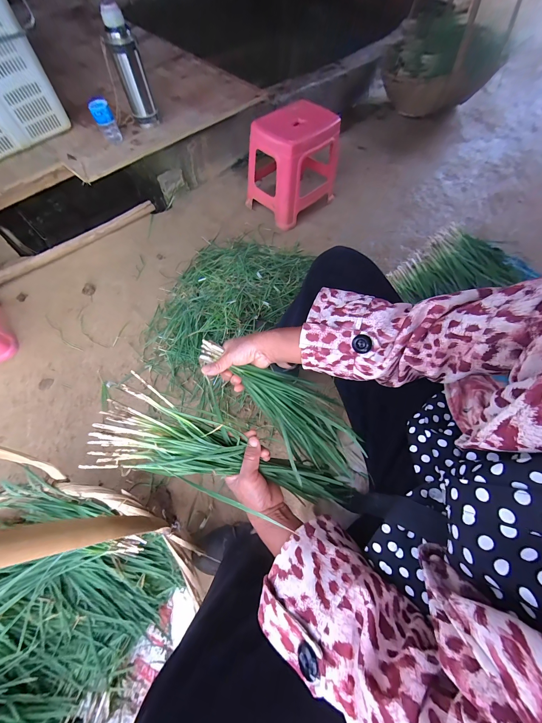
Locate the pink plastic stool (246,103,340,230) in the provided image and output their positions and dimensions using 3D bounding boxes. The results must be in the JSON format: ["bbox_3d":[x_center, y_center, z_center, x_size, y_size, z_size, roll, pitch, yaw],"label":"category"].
[{"bbox_3d":[0.108,-0.847,1.096,0.282,0.326,0.372,43,69,14],"label":"pink plastic stool"}]

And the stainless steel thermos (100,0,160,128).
[{"bbox_3d":[-0.497,-1.041,0.921,0.093,0.275,0.075,-20,70,-13],"label":"stainless steel thermos"}]

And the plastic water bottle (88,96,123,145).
[{"bbox_3d":[-0.612,-0.889,0.955,0.073,0.109,0.072,-29,69,-15],"label":"plastic water bottle"}]

